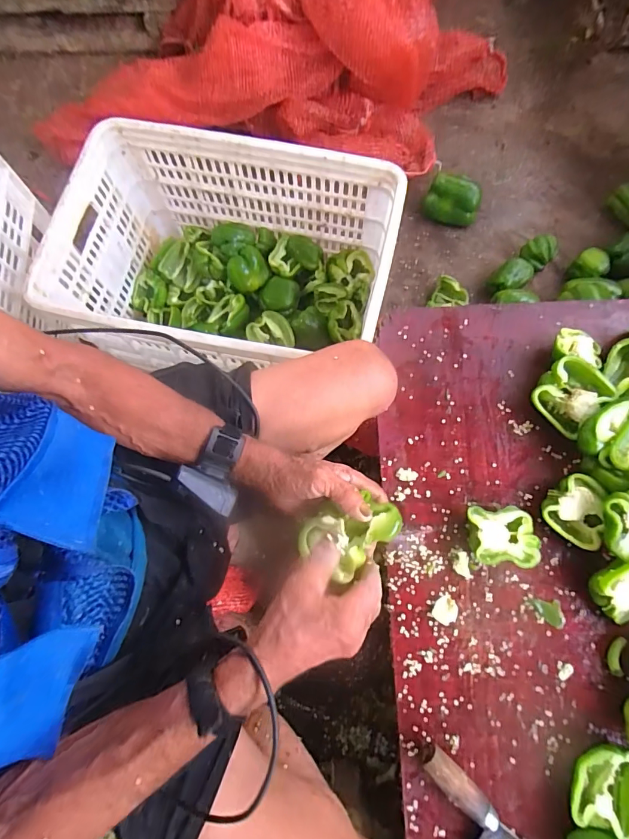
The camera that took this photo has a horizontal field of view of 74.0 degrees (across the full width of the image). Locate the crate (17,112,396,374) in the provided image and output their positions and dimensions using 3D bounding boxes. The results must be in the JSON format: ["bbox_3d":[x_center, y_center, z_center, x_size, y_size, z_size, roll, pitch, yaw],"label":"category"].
[{"bbox_3d":[-0.141,-0.263,0.743,0.509,0.245,0.339,12,77,5],"label":"crate"}]

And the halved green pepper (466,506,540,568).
[{"bbox_3d":[0.223,0.140,0.503,0.074,0.045,0.065,0,76,2],"label":"halved green pepper"}]

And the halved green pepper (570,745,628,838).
[{"bbox_3d":[0.301,0.378,0.432,0.058,0.033,0.079,13,77,5],"label":"halved green pepper"}]

